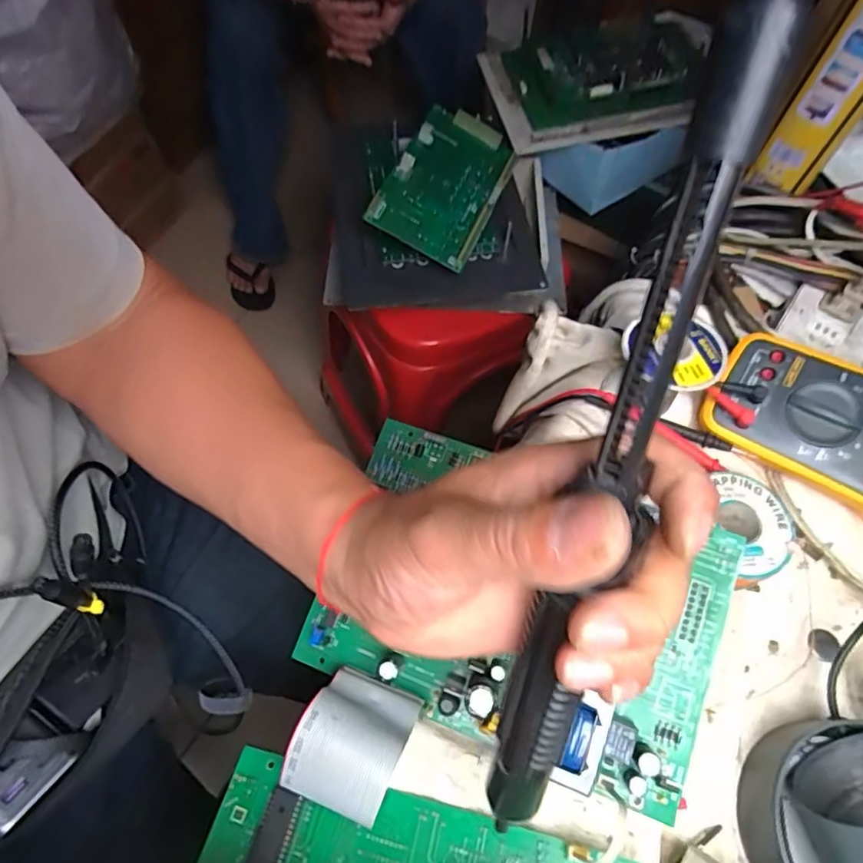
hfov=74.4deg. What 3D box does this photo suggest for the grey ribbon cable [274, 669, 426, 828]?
[{"bbox_3d":[-0.041,0.160,0.295,0.051,0.049,0.061,22,65,9],"label":"grey ribbon cable"}]

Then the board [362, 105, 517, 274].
[{"bbox_3d":[0.016,-0.280,0.639,0.114,0.014,0.198,27,73,-6],"label":"board"}]

